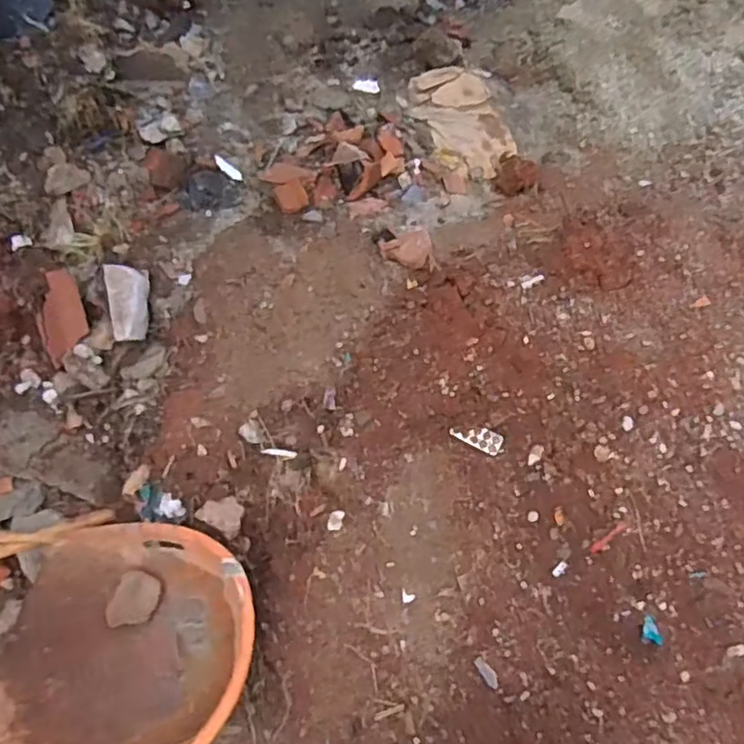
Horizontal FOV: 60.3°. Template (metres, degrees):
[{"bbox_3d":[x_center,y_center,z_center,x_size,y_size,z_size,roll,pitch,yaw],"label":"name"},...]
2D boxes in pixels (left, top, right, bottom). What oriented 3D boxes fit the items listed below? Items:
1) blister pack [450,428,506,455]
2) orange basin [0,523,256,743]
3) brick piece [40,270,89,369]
[{"bbox_3d":[0.199,0.122,1.212,0.095,0.010,0.042,25,99,16],"label":"blister pack"},{"bbox_3d":[-0.426,0.499,1.128,0.415,0.145,0.430,1,57,-2],"label":"orange basin"},{"bbox_3d":[-0.643,-0.115,1.337,0.076,0.055,0.199,-1,86,1],"label":"brick piece"}]

